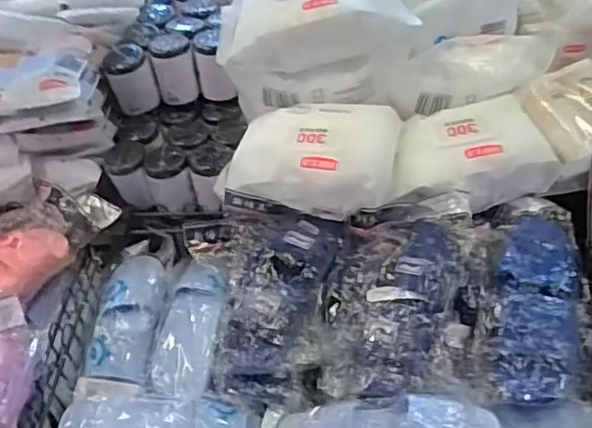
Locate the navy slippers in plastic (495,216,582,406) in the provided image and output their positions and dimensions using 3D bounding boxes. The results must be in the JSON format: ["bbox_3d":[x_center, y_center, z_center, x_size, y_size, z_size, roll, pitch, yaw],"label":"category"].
[{"bbox_3d":[0.355,0.129,0.878,0.117,0.067,0.298,7,45,13],"label":"navy slippers in plastic"}]

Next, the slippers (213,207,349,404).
[{"bbox_3d":[-0.030,0.131,0.943,0.188,0.112,0.300,0,44,6],"label":"slippers"}]

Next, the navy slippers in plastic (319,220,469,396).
[{"bbox_3d":[0.152,0.135,0.911,0.206,0.100,0.297,4,45,10],"label":"navy slippers in plastic"}]

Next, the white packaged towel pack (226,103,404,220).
[{"bbox_3d":[0.033,-0.101,1.031,0.284,0.096,0.195,0,44,6],"label":"white packaged towel pack"}]

